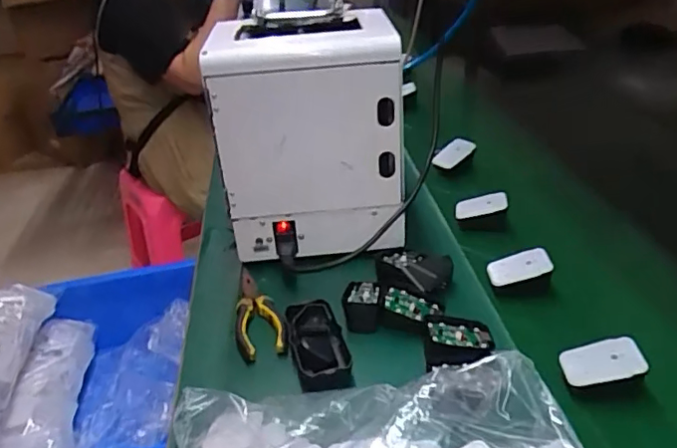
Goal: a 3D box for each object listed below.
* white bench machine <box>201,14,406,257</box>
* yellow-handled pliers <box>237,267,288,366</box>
[{"bbox_3d":[-0.031,-0.110,0.707,0.209,0.268,0.155,-3,32,3],"label":"white bench machine"},{"bbox_3d":[-0.093,0.097,0.647,0.053,0.021,0.149,-11,33,-11],"label":"yellow-handled pliers"}]

